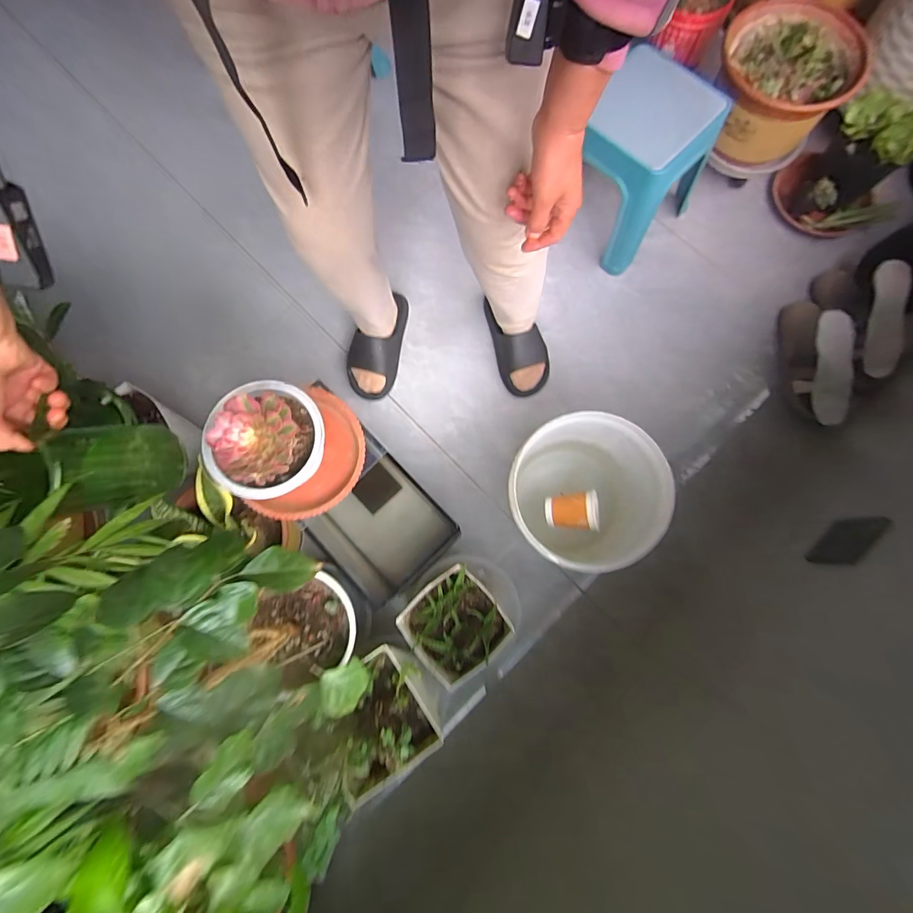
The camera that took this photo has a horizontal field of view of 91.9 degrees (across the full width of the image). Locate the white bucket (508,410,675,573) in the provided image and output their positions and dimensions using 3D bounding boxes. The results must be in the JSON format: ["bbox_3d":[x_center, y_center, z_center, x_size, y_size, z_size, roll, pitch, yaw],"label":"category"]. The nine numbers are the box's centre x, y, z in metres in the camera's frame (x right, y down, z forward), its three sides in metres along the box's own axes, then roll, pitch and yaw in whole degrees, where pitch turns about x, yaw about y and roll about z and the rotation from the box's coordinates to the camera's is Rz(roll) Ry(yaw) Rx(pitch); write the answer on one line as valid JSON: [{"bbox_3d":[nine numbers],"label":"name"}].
[{"bbox_3d":[0.229,0.070,0.829,0.259,0.212,0.247,0,79,2],"label":"white bucket"}]

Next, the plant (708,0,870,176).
[{"bbox_3d":[0.705,-0.807,1.029,0.285,0.213,0.263,31,82,8],"label":"plant"}]

